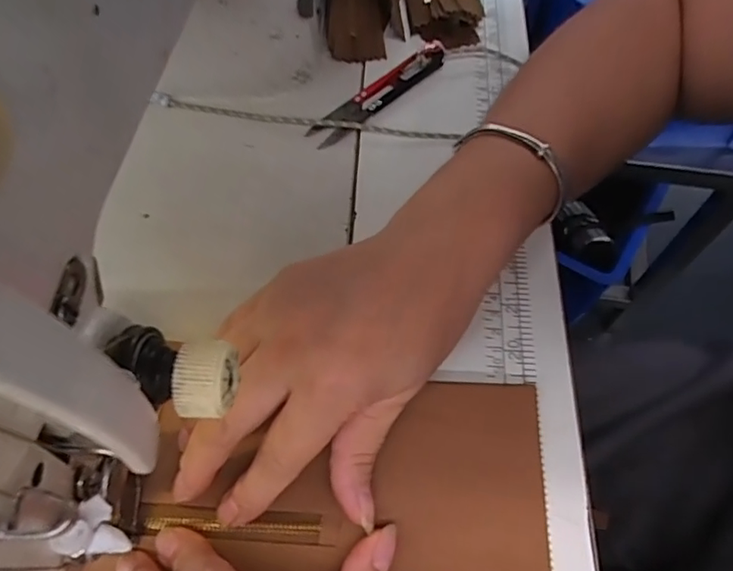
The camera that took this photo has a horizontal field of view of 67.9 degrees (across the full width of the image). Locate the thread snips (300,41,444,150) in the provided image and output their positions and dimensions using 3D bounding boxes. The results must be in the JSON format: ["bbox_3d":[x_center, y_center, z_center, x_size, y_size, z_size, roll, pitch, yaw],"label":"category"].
[{"bbox_3d":[0.010,-0.126,0.347,0.110,0.013,0.026,-38,67,-17],"label":"thread snips"}]

